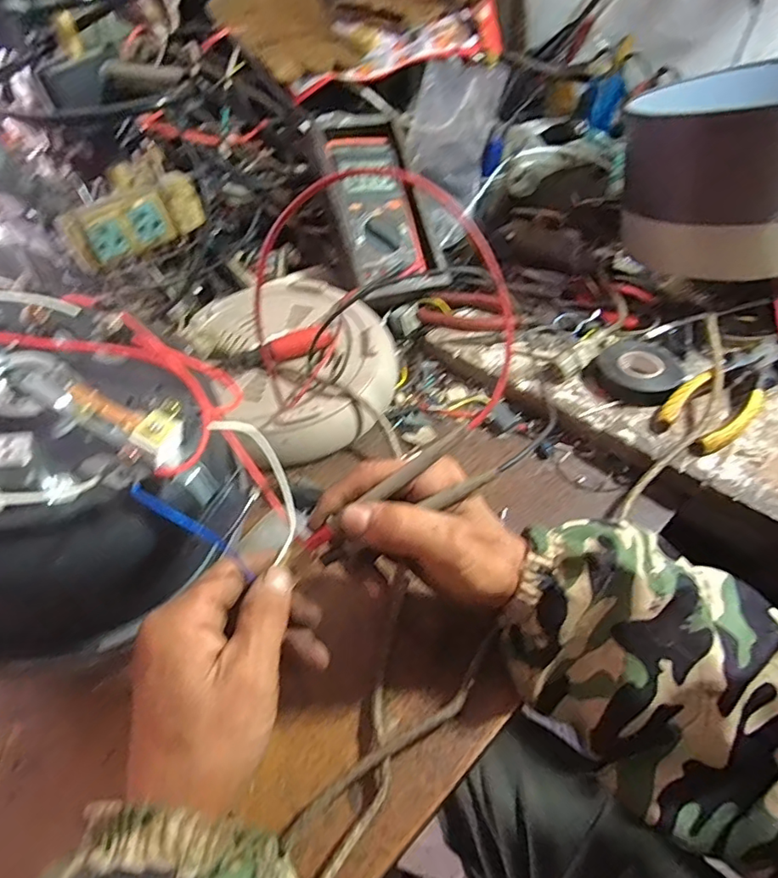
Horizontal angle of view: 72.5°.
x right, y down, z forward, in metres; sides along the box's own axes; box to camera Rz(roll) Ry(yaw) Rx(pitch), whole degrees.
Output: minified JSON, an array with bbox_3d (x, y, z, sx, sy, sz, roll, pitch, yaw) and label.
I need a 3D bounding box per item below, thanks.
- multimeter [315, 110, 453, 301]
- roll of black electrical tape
[{"bbox_3d":[-0.013,-0.262,0.593,0.104,0.031,0.208,-20,89,-15],"label":"multimeter"},{"bbox_3d":[0.231,-0.064,0.498,0.078,0.025,0.074,-1,47,2],"label":"roll of black electrical tape"}]

